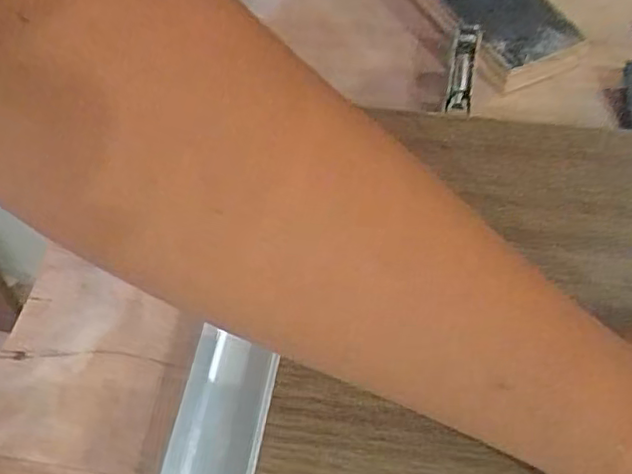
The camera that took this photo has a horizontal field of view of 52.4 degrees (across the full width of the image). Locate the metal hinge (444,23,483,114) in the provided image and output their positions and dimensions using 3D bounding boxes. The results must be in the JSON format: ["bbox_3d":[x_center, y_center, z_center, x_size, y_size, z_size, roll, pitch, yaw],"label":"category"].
[{"bbox_3d":[0.086,-0.098,0.371,0.014,0.015,0.061,10,59,10],"label":"metal hinge"}]

